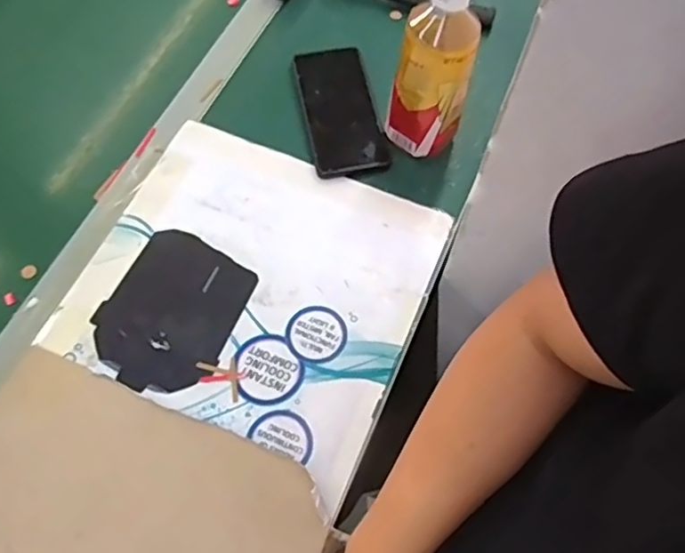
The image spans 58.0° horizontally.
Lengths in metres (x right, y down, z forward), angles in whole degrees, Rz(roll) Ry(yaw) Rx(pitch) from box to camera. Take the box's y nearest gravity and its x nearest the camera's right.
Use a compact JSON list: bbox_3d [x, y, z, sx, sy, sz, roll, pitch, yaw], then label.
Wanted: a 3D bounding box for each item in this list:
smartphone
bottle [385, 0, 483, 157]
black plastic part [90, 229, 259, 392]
[{"bbox_3d":[-0.003,-0.181,0.665,0.076,0.010,0.158,-11,65,-6],"label":"smartphone"},{"bbox_3d":[0.085,-0.192,0.582,0.072,0.178,0.060,21,66,8],"label":"bottle"},{"bbox_3d":[-0.158,0.031,0.574,0.117,0.010,0.145,25,66,11],"label":"black plastic part"}]

